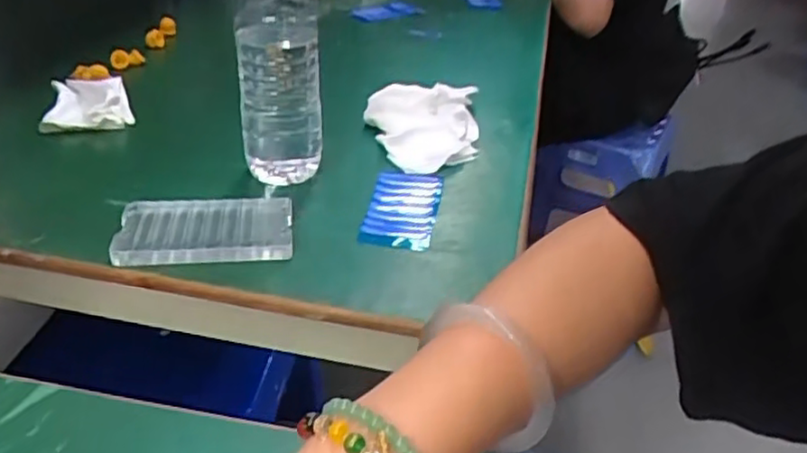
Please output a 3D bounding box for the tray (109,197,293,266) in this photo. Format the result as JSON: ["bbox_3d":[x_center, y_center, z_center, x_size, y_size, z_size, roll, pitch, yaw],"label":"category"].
[{"bbox_3d":[-0.143,0.003,0.500,0.120,0.018,0.067,-2,33,-8],"label":"tray"}]

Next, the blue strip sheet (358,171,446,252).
[{"bbox_3d":[0.000,-0.016,0.554,0.055,0.007,0.109,7,33,6],"label":"blue strip sheet"}]

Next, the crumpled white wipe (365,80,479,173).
[{"bbox_3d":[0.019,-0.104,0.662,0.106,0.032,0.165,2,33,-2],"label":"crumpled white wipe"}]

